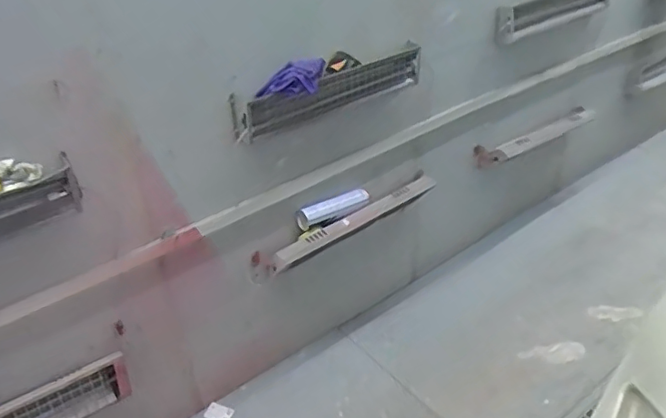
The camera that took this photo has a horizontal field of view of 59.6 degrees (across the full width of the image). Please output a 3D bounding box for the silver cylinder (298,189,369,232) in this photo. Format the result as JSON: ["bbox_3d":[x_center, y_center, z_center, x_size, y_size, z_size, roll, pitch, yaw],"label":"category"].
[{"bbox_3d":[0.006,-0.009,1.800,0.261,0.059,0.056,-25,38,-29],"label":"silver cylinder"}]

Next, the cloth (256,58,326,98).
[{"bbox_3d":[-0.105,-0.337,1.505,0.196,0.075,0.048,-14,34,-14],"label":"cloth"}]

